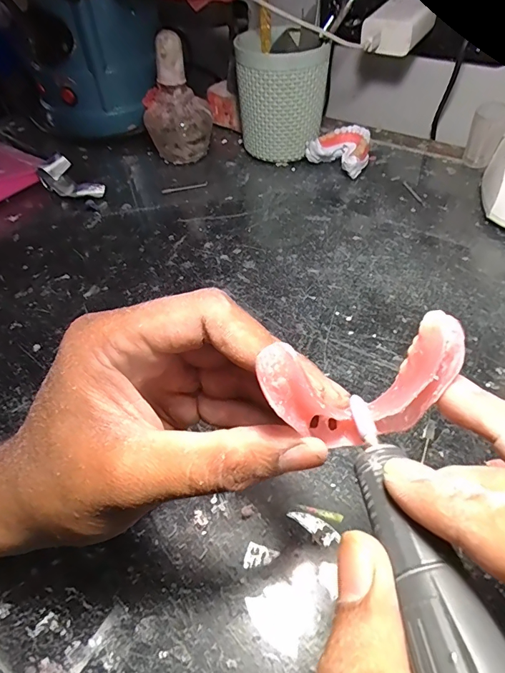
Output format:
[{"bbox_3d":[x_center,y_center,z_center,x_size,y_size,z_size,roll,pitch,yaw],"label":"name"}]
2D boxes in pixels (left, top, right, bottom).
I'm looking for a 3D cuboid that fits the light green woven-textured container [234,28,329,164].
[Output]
[{"bbox_3d":[0.030,-0.252,0.444,0.089,0.113,0.077,1,50,4],"label":"light green woven-textured container"}]

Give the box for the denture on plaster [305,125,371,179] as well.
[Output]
[{"bbox_3d":[0.098,-0.200,0.450,0.060,0.035,0.051,35,60,28],"label":"denture on plaster"}]

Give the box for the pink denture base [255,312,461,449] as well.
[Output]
[{"bbox_3d":[0.035,0.021,0.139,0.062,0.053,0.014,-12,50,-7],"label":"pink denture base"}]

